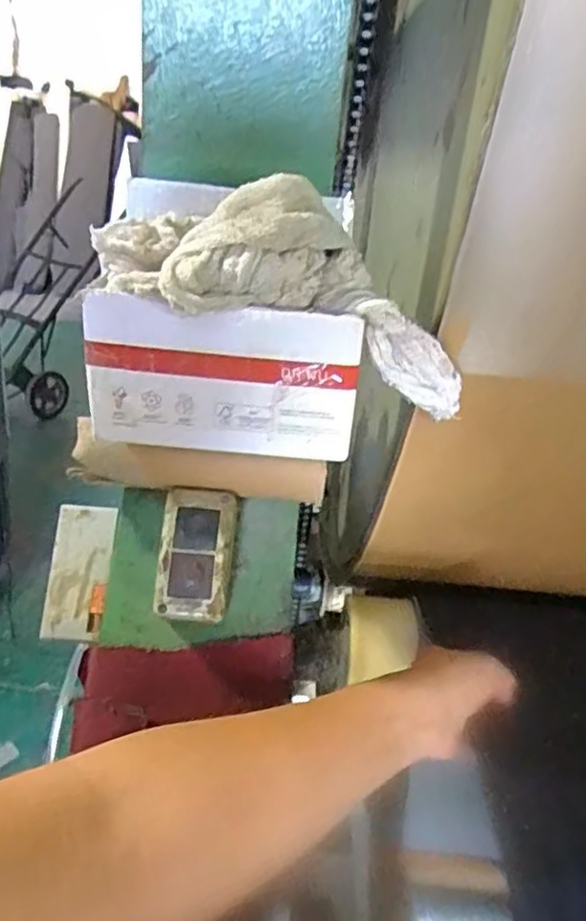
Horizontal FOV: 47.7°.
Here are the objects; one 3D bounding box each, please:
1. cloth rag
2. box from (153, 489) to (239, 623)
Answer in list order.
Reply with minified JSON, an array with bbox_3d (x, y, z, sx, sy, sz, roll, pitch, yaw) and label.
[{"bbox_3d":[0.014,-0.090,0.355,0.224,0.087,0.054,20,21,-19],"label":"cloth rag"},{"bbox_3d":[-0.058,0.057,0.401,0.043,0.077,0.025,5,-15,-2],"label":"box"}]

